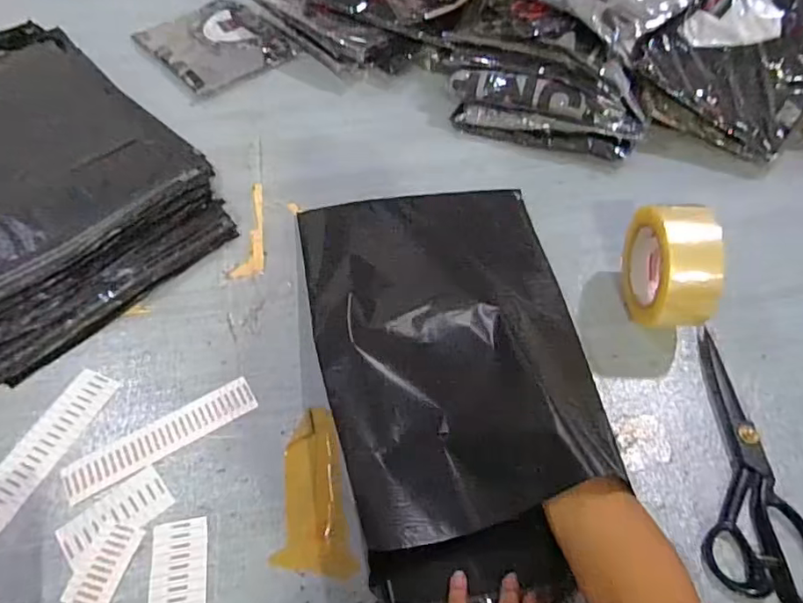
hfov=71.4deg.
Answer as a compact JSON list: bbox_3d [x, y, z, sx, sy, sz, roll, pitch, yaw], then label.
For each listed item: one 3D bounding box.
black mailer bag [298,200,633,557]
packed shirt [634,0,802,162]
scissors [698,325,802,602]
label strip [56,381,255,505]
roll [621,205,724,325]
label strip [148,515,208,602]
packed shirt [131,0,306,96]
[{"bbox_3d":[0.046,0.008,0.529,0.248,0.082,0.381,-10,54,-7],"label":"black mailer bag"},{"bbox_3d":[0.443,-0.336,0.684,0.205,0.052,0.275,39,99,9],"label":"packed shirt"},{"bbox_3d":[0.308,0.134,0.487,0.083,0.012,0.233,12,54,10],"label":"scissors"},{"bbox_3d":[-0.217,0.124,0.509,0.170,0.004,0.036,-28,58,-19],"label":"label strip"},{"bbox_3d":[0.263,-0.031,0.549,0.051,0.119,0.125,2,53,2],"label":"roll"},{"bbox_3d":[-0.174,0.227,0.433,0.044,0.004,0.111,-9,54,-6],"label":"label strip"},{"bbox_3d":[-0.297,-0.415,0.891,0.189,0.014,0.227,-35,60,-23],"label":"packed shirt"}]

